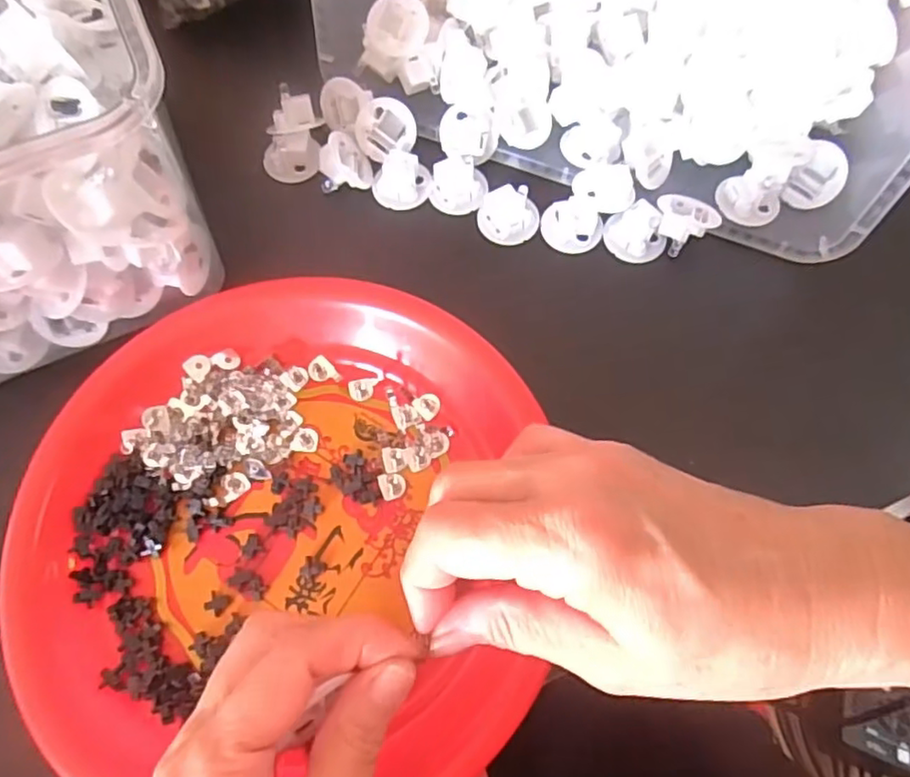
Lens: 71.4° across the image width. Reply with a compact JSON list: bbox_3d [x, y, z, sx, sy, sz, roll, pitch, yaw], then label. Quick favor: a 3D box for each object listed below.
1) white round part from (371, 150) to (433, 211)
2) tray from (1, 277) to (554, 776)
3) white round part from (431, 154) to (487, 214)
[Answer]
[{"bbox_3d":[-0.029,-0.114,0.345,0.032,0.021,0.025,-4,70,-1],"label":"white round part"},{"bbox_3d":[-0.076,0.055,0.280,0.212,0.023,0.219,0,70,0],"label":"tray"},{"bbox_3d":[0.002,-0.112,0.346,0.031,0.018,0.027,9,70,3],"label":"white round part"}]

